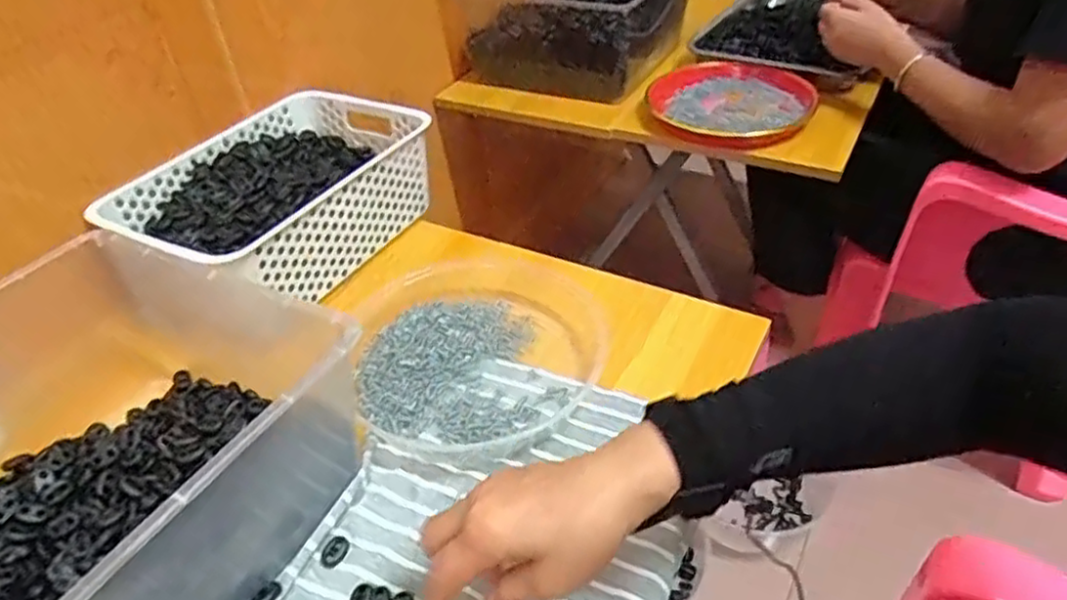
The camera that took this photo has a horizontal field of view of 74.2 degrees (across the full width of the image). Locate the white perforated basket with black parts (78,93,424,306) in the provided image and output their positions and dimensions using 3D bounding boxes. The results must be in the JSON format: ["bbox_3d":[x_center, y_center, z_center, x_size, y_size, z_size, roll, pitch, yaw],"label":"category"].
[{"bbox_3d":[-0.266,-0.107,0.752,0.199,0.100,0.298,18,45,24],"label":"white perforated basket with black parts"}]

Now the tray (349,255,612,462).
[{"bbox_3d":[-0.053,0.047,0.625,0.227,0.040,0.225,-6,41,-1],"label":"tray"}]

